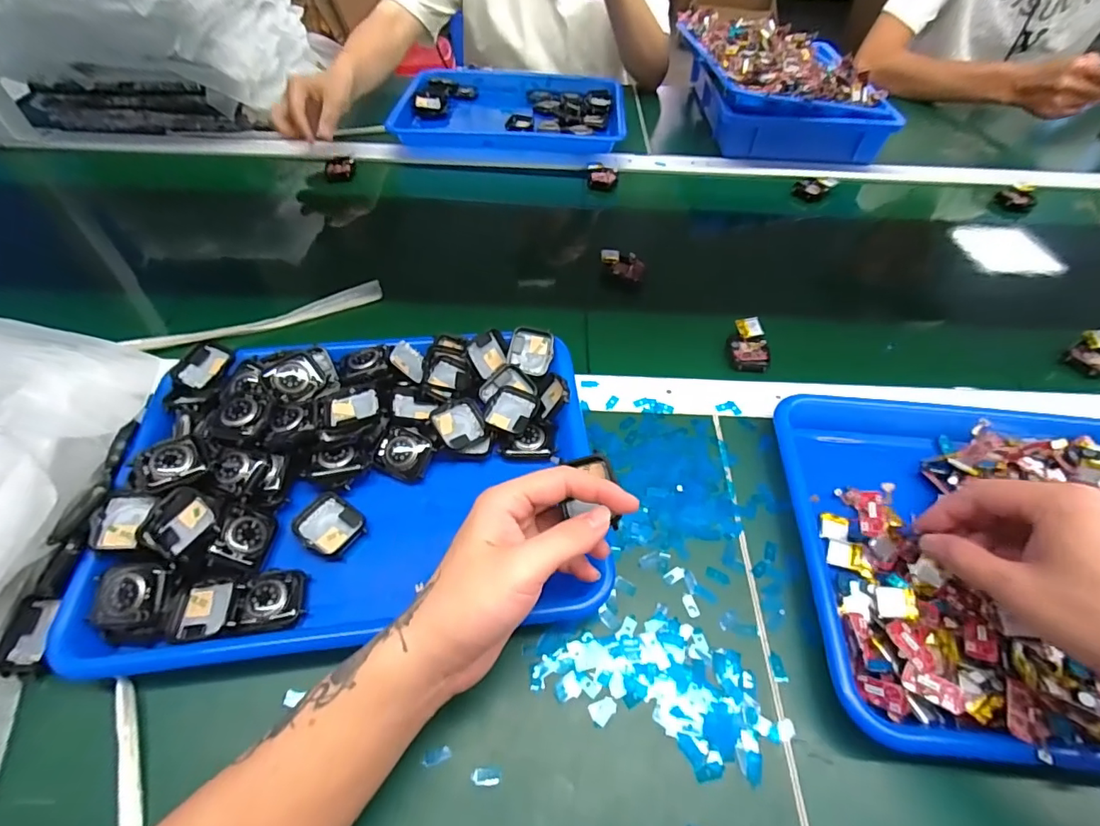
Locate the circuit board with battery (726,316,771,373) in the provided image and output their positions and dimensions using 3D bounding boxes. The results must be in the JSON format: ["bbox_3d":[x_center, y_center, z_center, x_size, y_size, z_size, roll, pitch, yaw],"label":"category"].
[{"bbox_3d":[0.193,-0.067,0.496,0.036,0.011,0.059,2,59,-1],"label":"circuit board with battery"}]

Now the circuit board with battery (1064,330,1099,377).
[{"bbox_3d":[0.540,-0.059,0.505,0.048,0.020,0.038,-29,59,-22],"label":"circuit board with battery"}]

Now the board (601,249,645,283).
[{"bbox_3d":[0.081,-0.167,0.570,0.050,0.012,0.033,17,54,11],"label":"board"}]

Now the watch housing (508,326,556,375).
[{"bbox_3d":[-0.017,-0.055,0.454,0.040,0.011,0.040,12,81,-1],"label":"watch housing"}]

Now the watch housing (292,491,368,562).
[{"bbox_3d":[-0.156,0.078,0.359,0.046,0.007,0.039,30,57,20],"label":"watch housing"}]

